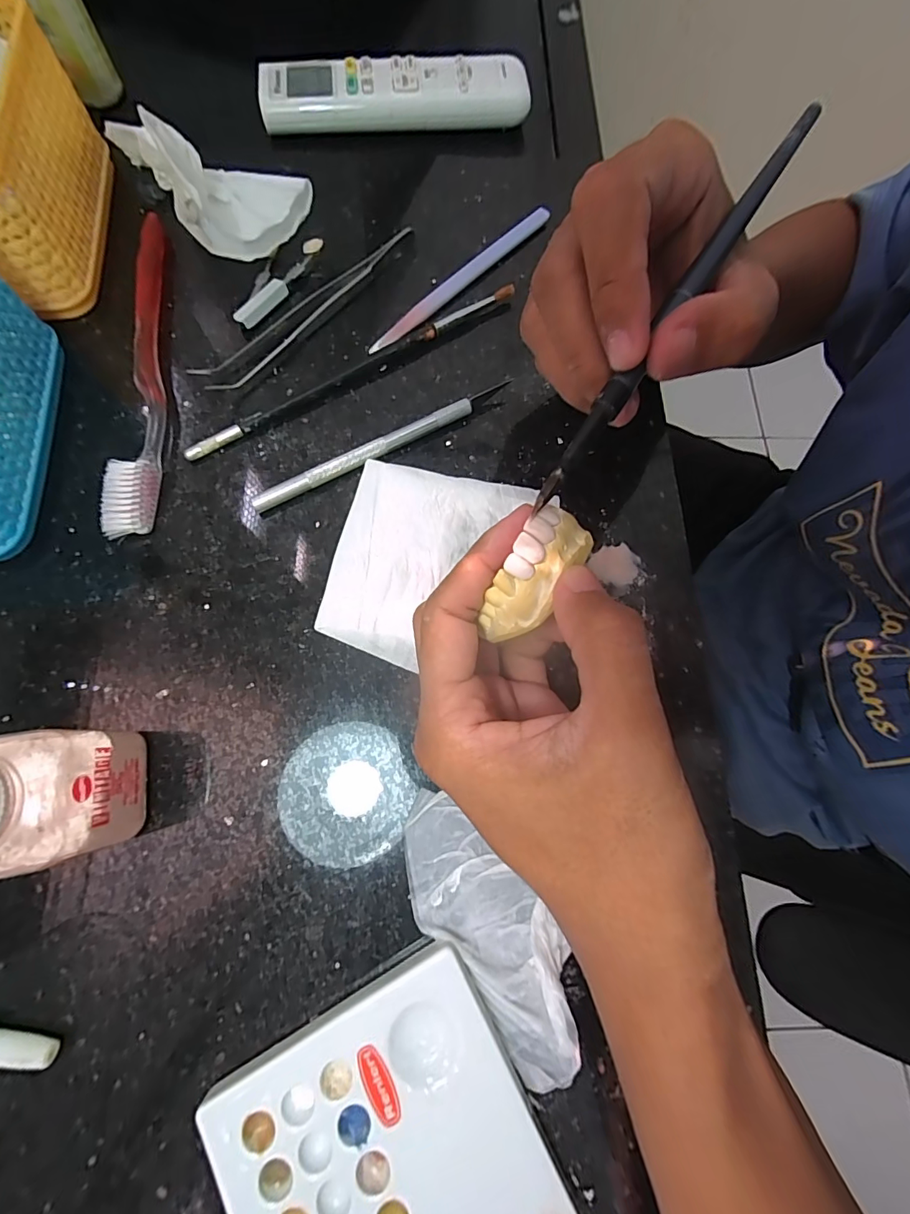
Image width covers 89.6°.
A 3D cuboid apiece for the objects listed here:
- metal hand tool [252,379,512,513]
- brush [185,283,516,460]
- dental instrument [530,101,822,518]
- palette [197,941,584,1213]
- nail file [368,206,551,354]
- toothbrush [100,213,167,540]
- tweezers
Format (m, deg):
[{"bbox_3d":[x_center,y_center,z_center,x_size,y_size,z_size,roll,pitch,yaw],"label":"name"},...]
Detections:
[{"bbox_3d":[-0.034,-0.078,0.223,0.133,0.007,0.007,-28,77,-9],"label":"metal hand tool"},{"bbox_3d":[-0.050,-0.124,0.235,0.187,0.007,0.011,-32,78,-10],"label":"brush"},{"bbox_3d":[0.072,-0.098,0.146,0.007,0.004,0.164,35,86,10],"label":"dental instrument"},{"bbox_3d":[-0.006,0.203,0.140,0.091,0.012,0.150,-28,77,-9],"label":"palette"},{"bbox_3d":[0.005,-0.182,0.253,0.136,0.005,0.010,-43,80,-12],"label":"nail file"},{"bbox_3d":[-0.153,-0.122,0.230,0.021,0.013,0.188,-4,75,-3],"label":"toothbrush"},{"bbox_3d":[-0.077,-0.158,0.242,0.139,0.009,0.021,-41,80,-12],"label":"tweezers"}]

